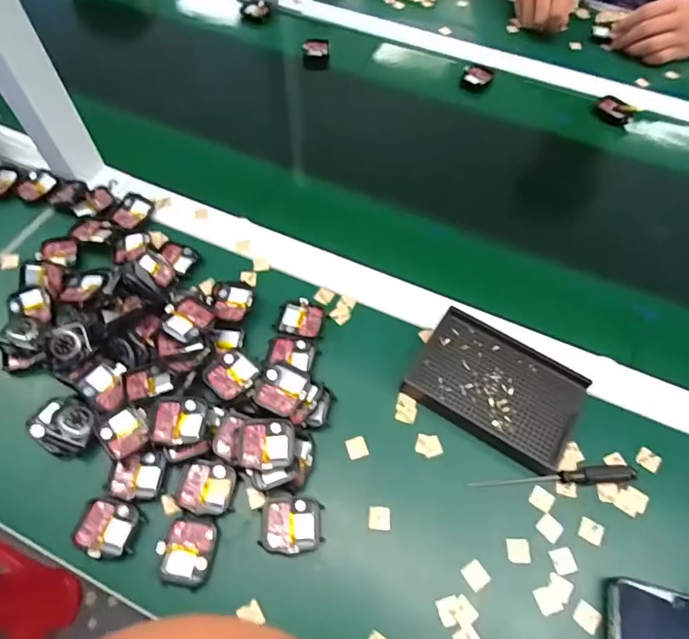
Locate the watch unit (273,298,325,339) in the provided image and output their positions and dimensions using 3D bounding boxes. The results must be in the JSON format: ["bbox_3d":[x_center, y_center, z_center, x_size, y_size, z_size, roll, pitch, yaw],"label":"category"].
[{"bbox_3d":[-0.042,0.000,0.437,0.044,0.011,0.038,3,59,0],"label":"watch unit"}]

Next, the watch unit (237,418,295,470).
[{"bbox_3d":[-0.060,0.096,0.360,0.042,0.007,0.039,-2,65,-7],"label":"watch unit"}]

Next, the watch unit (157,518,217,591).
[{"bbox_3d":[-0.115,0.169,0.339,0.036,0.009,0.044,8,59,3],"label":"watch unit"}]

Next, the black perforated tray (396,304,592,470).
[{"bbox_3d":[0.131,0.056,0.404,0.134,0.023,0.095,31,63,16],"label":"black perforated tray"}]

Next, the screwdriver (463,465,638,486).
[{"bbox_3d":[0.167,0.123,0.367,0.130,0.014,0.014,-2,59,-3],"label":"screwdriver"}]

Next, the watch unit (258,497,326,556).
[{"bbox_3d":[-0.039,0.155,0.350,0.044,0.012,0.038,-2,59,-3],"label":"watch unit"}]

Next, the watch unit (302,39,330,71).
[{"bbox_3d":[-0.040,-0.387,0.680,0.038,0.030,0.033,2,59,-1],"label":"watch unit"}]

